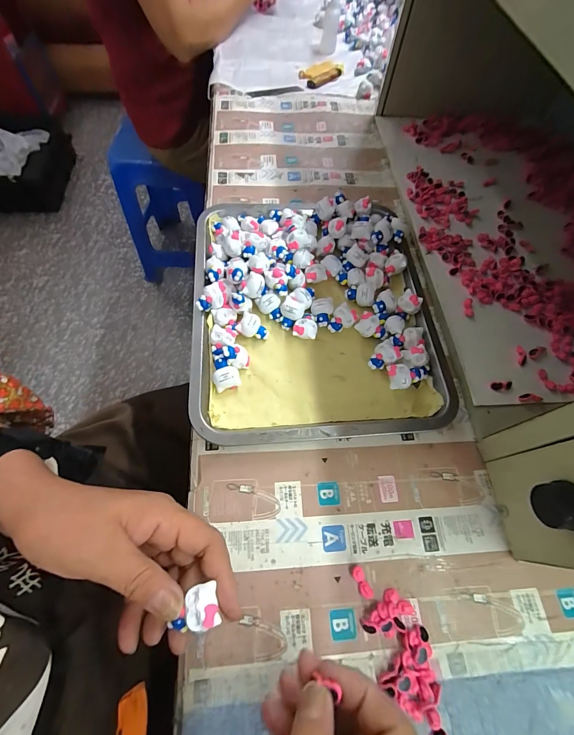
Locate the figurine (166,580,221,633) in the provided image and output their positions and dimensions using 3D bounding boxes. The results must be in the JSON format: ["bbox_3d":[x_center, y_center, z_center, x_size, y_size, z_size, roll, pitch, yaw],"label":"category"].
[{"bbox_3d":[-0.060,0.158,0.211,0.031,0.011,0.022,-12,65,-7],"label":"figurine"}]

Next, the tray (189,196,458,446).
[{"bbox_3d":[0.037,-0.073,0.366,0.275,0.043,0.305,-4,65,-3],"label":"tray"}]

